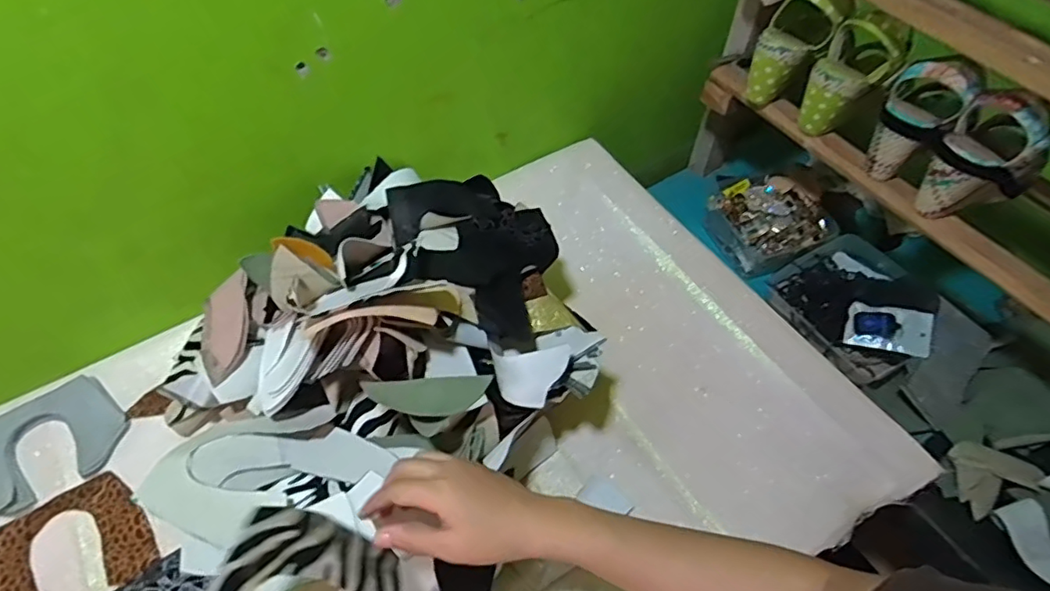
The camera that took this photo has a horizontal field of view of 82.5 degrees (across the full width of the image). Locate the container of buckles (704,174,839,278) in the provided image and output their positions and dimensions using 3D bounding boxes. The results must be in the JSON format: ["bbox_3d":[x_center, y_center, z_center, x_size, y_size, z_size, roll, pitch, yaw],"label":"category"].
[{"bbox_3d":[0.387,-0.117,0.955,0.152,0.064,0.154,-24,58,-17],"label":"container of buckles"}]

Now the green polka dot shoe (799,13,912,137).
[{"bbox_3d":[0.389,-0.264,0.720,0.084,0.138,0.073,33,60,20],"label":"green polka dot shoe"}]

